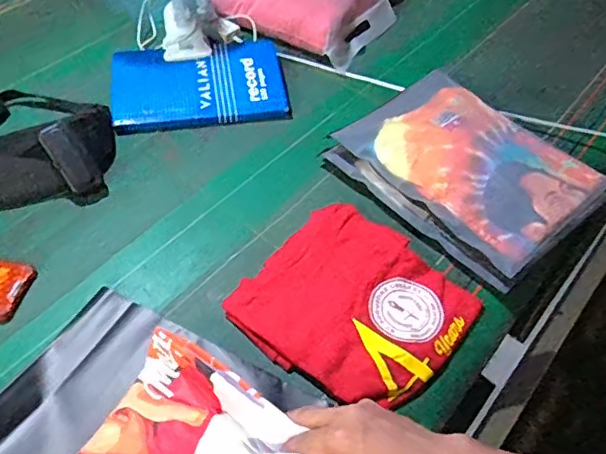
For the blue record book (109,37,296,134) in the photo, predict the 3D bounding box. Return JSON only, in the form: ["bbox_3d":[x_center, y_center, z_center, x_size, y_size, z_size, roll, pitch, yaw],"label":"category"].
[{"bbox_3d":[-0.180,-0.253,0.977,0.287,0.033,0.209,-7,52,-8],"label":"blue record book"}]

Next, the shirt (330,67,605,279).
[{"bbox_3d":[0.248,-0.105,0.827,0.241,0.031,0.323,-37,65,-23],"label":"shirt"}]

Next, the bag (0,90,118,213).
[{"bbox_3d":[-0.530,-0.113,0.838,0.468,0.078,0.278,-16,54,-15],"label":"bag"}]

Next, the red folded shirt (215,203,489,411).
[{"bbox_3d":[0.064,0.101,0.723,0.257,0.031,0.240,34,57,22],"label":"red folded shirt"}]

